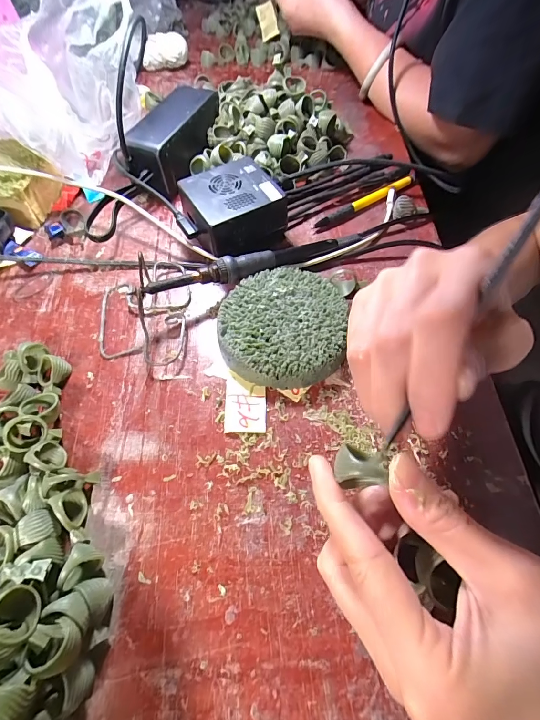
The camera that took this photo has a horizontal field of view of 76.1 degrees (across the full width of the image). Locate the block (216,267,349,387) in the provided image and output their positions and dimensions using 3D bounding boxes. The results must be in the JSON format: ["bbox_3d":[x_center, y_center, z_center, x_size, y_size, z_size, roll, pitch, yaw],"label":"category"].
[{"bbox_3d":[0.010,-0.028,0.275,0.095,0.026,0.100,0,60,1],"label":"block"}]

